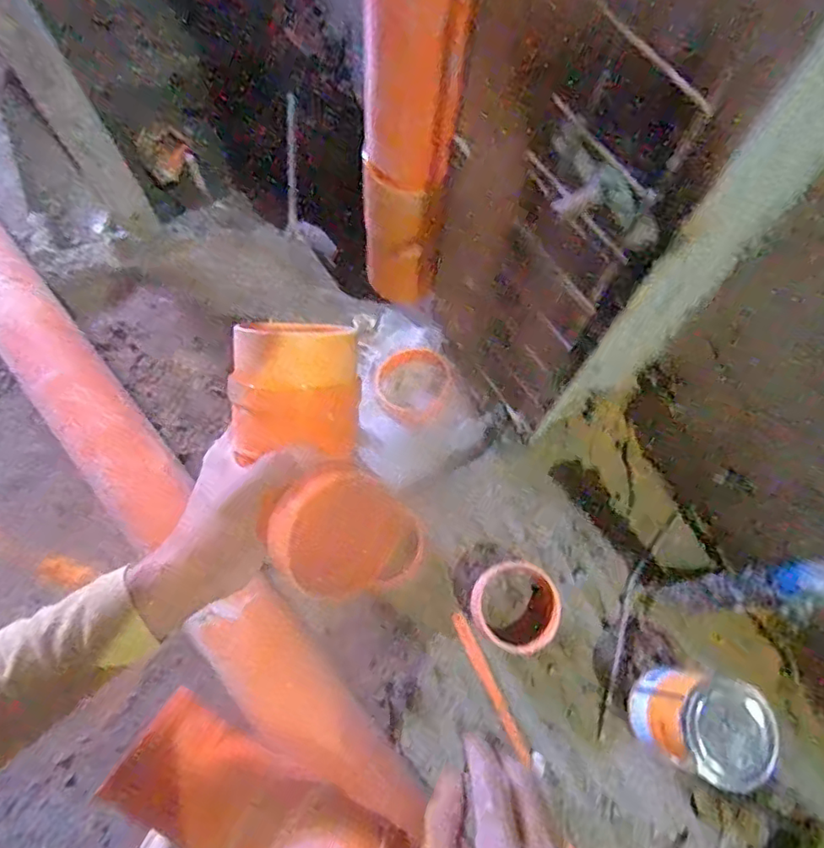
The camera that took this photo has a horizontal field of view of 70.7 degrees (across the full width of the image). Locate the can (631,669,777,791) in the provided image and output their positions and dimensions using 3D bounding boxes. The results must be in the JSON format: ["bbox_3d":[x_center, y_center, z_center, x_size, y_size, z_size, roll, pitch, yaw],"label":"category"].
[{"bbox_3d":[0.257,0.267,0.525,0.081,0.109,0.083,1,69,-3],"label":"can"}]

